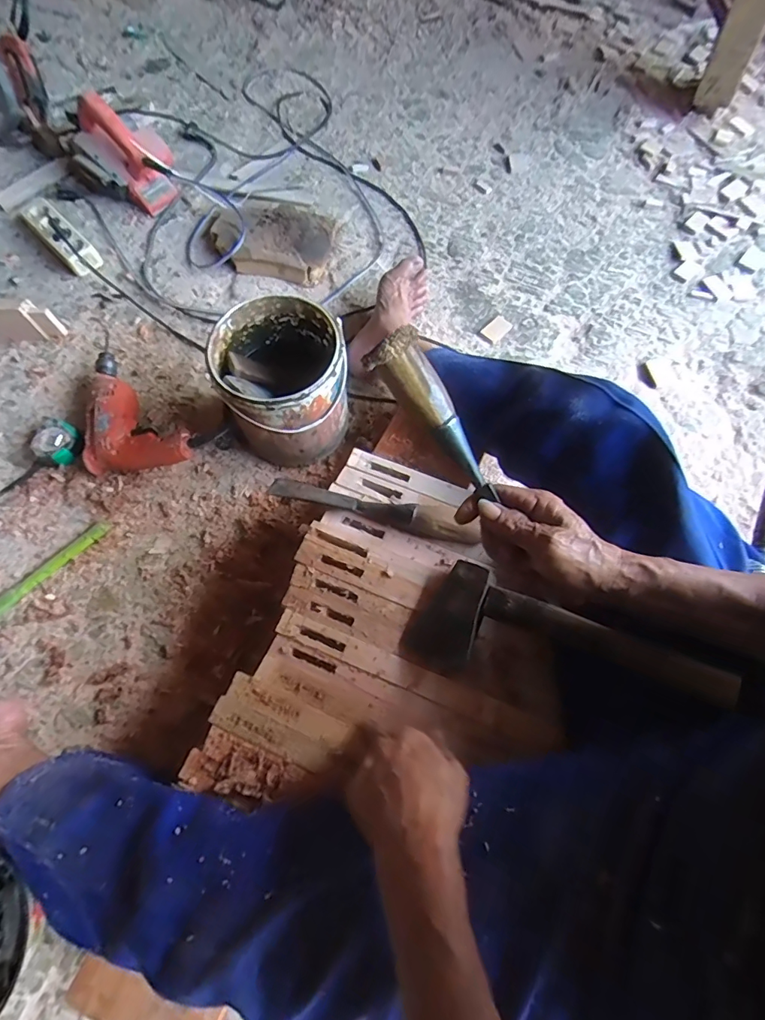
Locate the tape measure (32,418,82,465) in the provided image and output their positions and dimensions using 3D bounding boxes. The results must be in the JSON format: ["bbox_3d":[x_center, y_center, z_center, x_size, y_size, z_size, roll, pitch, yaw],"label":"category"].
[{"bbox_3d":[-0.513,-0.105,0.756,0.069,0.033,0.062,29,70,10],"label":"tape measure"}]

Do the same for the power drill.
[{"bbox_3d":[-0.397,-0.130,0.748,0.261,0.070,0.172,32,71,11],"label":"power drill"}]

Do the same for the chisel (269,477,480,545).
[{"bbox_3d":[-0.012,-0.008,0.575,0.259,0.045,0.032,17,69,6],"label":"chisel"}]

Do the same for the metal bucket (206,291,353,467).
[{"bbox_3d":[-0.145,-0.185,0.714,0.181,0.180,0.181,0,68,-1],"label":"metal bucket"}]

